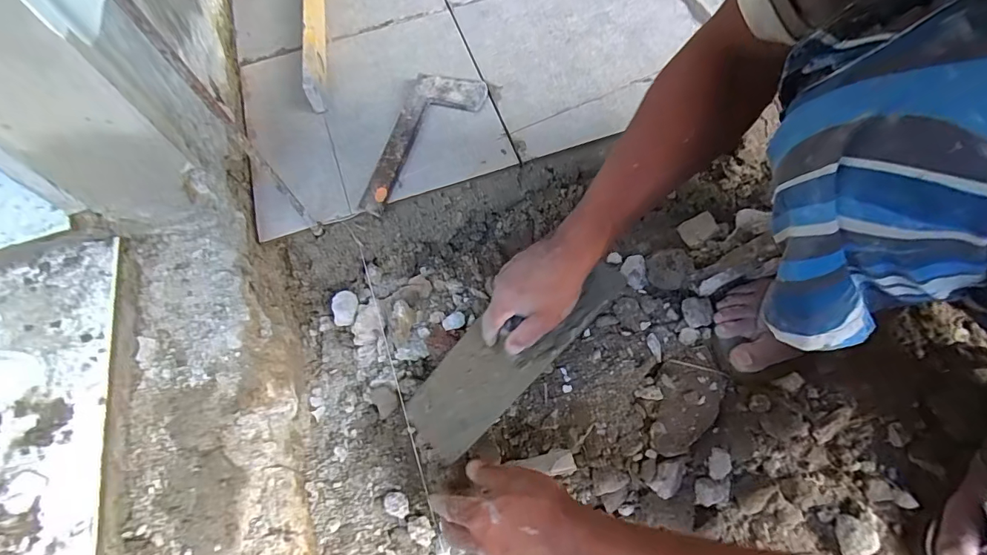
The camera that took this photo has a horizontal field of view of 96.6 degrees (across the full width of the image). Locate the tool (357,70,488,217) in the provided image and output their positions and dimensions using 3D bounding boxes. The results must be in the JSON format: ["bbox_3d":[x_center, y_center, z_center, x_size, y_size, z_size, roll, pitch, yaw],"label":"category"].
[{"bbox_3d":[-0.133,-0.226,0.680,0.121,0.024,0.288,30,69,20],"label":"tool"}]

